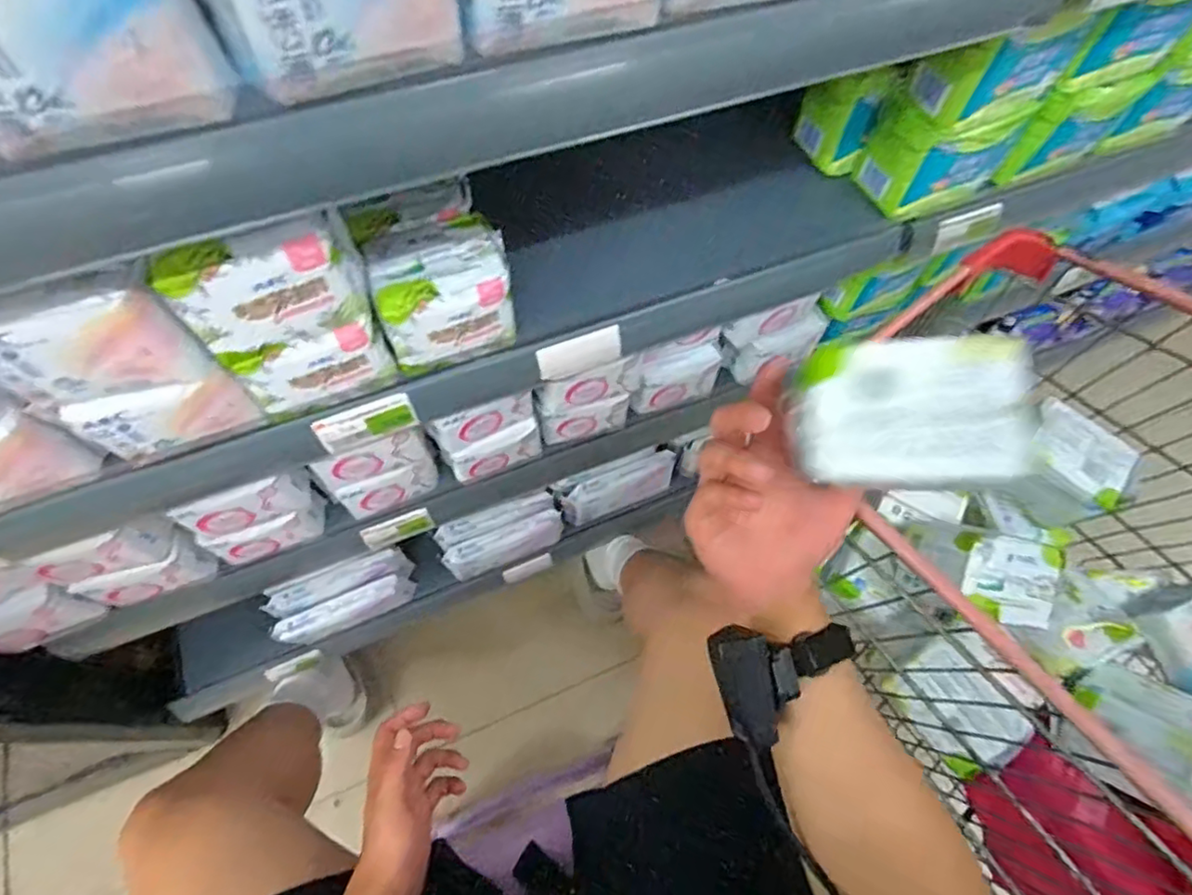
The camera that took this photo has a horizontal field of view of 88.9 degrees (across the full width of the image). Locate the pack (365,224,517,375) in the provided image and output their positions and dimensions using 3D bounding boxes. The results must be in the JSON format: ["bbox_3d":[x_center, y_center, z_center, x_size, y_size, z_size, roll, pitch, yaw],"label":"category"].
[{"bbox_3d":[-0.124,-0.123,0.506,0.107,0.079,0.069,-22,68,-13],"label":"pack"}]

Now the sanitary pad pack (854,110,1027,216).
[{"bbox_3d":[0.333,-0.288,0.599,0.117,0.101,0.074,-17,67,-11],"label":"sanitary pad pack"}]

